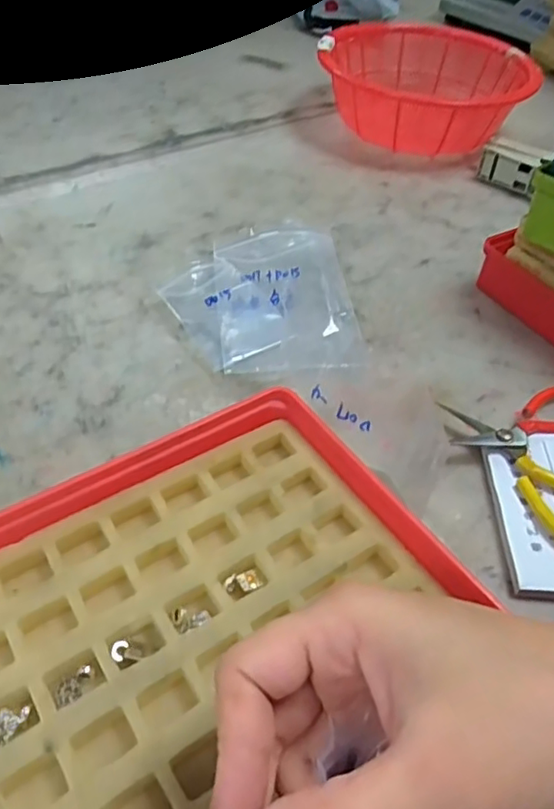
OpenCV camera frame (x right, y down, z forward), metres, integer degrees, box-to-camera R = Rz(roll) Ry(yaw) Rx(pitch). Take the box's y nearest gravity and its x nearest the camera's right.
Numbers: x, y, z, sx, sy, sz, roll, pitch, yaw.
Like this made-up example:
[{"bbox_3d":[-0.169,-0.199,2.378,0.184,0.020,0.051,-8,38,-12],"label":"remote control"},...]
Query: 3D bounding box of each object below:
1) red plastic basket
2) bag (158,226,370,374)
[{"bbox_3d":[0.146,-0.319,0.621,0.198,0.062,0.188,0,47,-6],"label":"red plastic basket"},{"bbox_3d":[-0.010,-0.075,0.414,0.120,0.017,0.135,-4,47,-9],"label":"bag"}]

